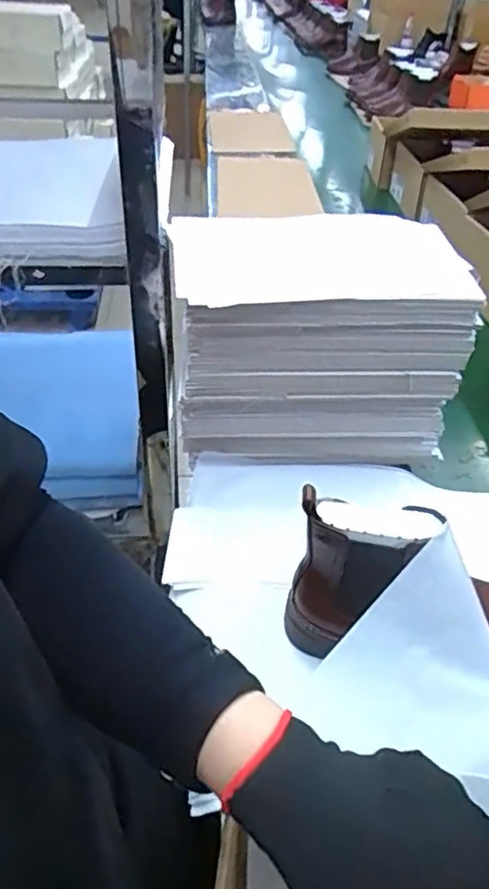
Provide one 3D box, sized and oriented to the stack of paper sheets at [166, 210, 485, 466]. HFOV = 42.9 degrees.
[{"bbox_3d":[0.078,-0.130,0.753,0.299,0.214,0.210,-1,40,-4],"label":"stack of paper sheets"}]

